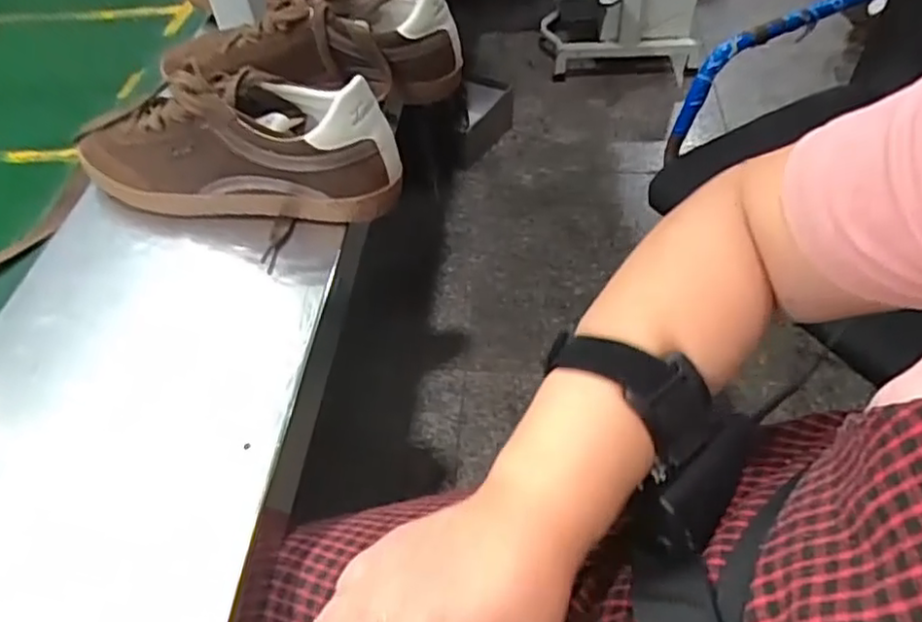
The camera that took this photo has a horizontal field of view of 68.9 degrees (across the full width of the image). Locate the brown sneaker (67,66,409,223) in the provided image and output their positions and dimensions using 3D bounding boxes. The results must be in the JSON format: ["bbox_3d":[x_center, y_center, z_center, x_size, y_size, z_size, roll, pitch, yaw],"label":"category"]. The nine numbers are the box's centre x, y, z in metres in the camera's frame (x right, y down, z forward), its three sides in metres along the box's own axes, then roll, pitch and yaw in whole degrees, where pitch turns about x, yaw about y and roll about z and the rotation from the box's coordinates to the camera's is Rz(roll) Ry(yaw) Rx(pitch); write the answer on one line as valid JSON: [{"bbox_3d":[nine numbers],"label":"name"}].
[{"bbox_3d":[-0.178,-0.130,0.517,0.265,0.087,0.084,7,51,11],"label":"brown sneaker"}]

